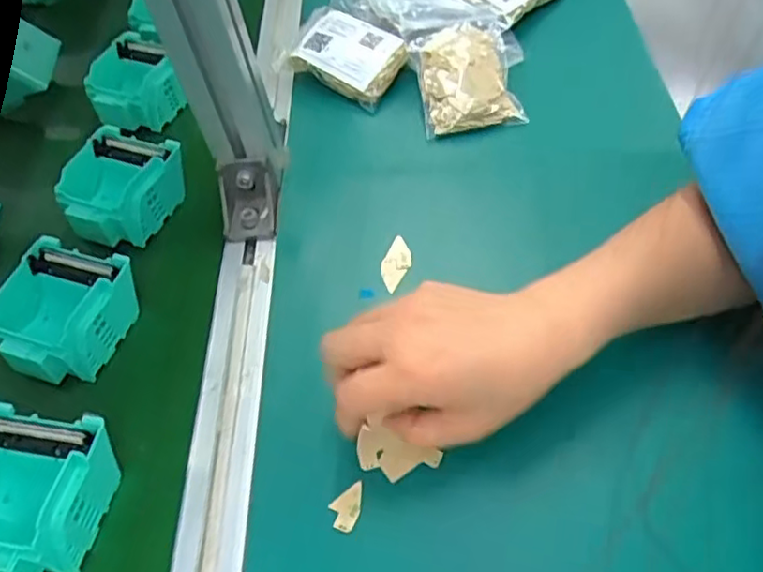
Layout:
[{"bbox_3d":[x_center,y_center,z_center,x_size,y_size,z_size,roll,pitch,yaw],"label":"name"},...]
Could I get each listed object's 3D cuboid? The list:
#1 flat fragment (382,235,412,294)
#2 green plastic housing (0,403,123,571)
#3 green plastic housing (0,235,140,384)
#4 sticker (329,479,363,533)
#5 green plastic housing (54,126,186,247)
[{"bbox_3d":[0.010,-0.015,0.426,0.018,0.007,0.039,10,65,6],"label":"flat fragment"},{"bbox_3d":[-0.188,0.115,0.342,0.074,0.051,0.079,7,50,4],"label":"green plastic housing"},{"bbox_3d":[-0.205,0.021,0.409,0.077,0.050,0.082,15,51,10],"label":"green plastic housing"},{"bbox_3d":[-0.016,0.116,0.333,0.024,0.004,0.018,-38,54,-13],"label":"sticker"},{"bbox_3d":[-0.196,-0.071,0.471,0.083,0.049,0.077,19,52,14],"label":"green plastic housing"}]

